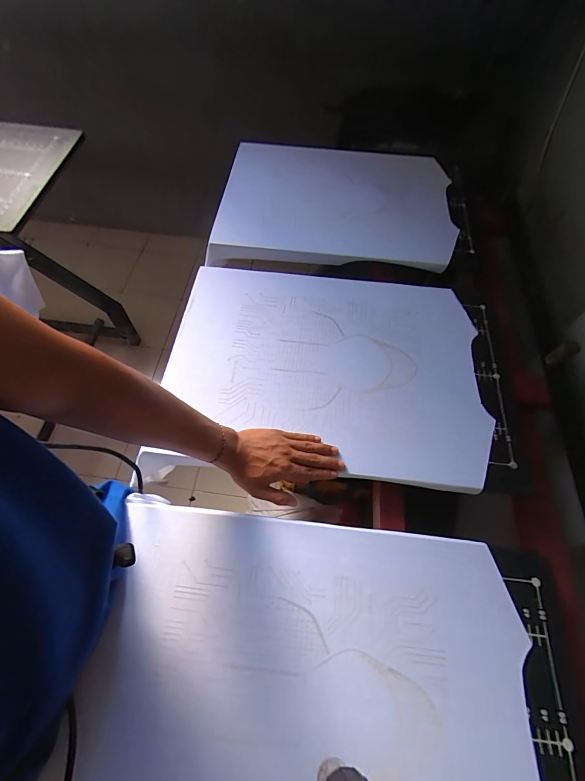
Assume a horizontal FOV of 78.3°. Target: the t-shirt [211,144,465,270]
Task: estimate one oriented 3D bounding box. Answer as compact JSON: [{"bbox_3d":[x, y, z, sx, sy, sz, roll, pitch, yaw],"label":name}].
[{"bbox_3d":[0.088,-0.459,0.859,0.534,0.053,0.399,5,60,7],"label":"t-shirt"}]

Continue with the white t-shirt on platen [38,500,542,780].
[{"bbox_3d":[0.009,0.348,0.401,0.513,0.030,0.379,6,61,3],"label":"white t-shirt on platen"}]

